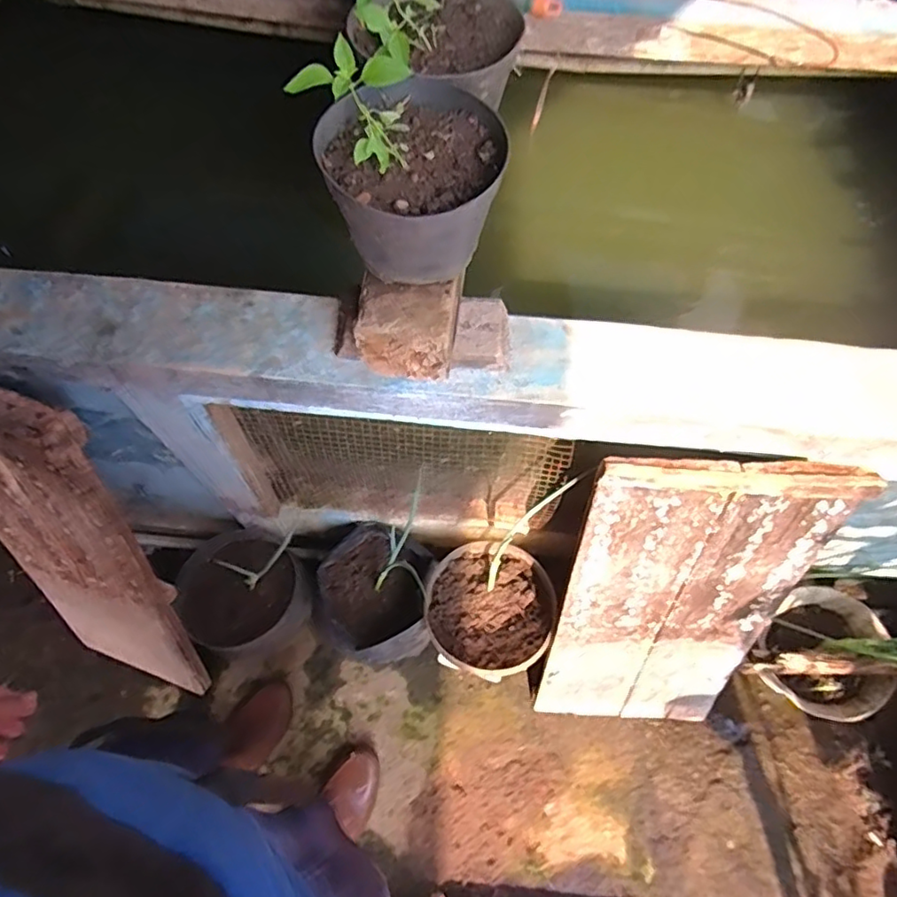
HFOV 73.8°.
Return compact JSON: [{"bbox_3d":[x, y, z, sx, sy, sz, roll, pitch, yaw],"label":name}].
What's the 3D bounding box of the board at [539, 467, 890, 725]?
[{"bbox_3d":[0.361,0.291,0.998,0.350,0.745,0.030,0,46,0],"label":"board"}]

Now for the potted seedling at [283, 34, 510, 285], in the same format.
[{"bbox_3d":[-0.032,-0.253,0.521,0.154,0.180,0.162,9,64,5],"label":"potted seedling"}]

